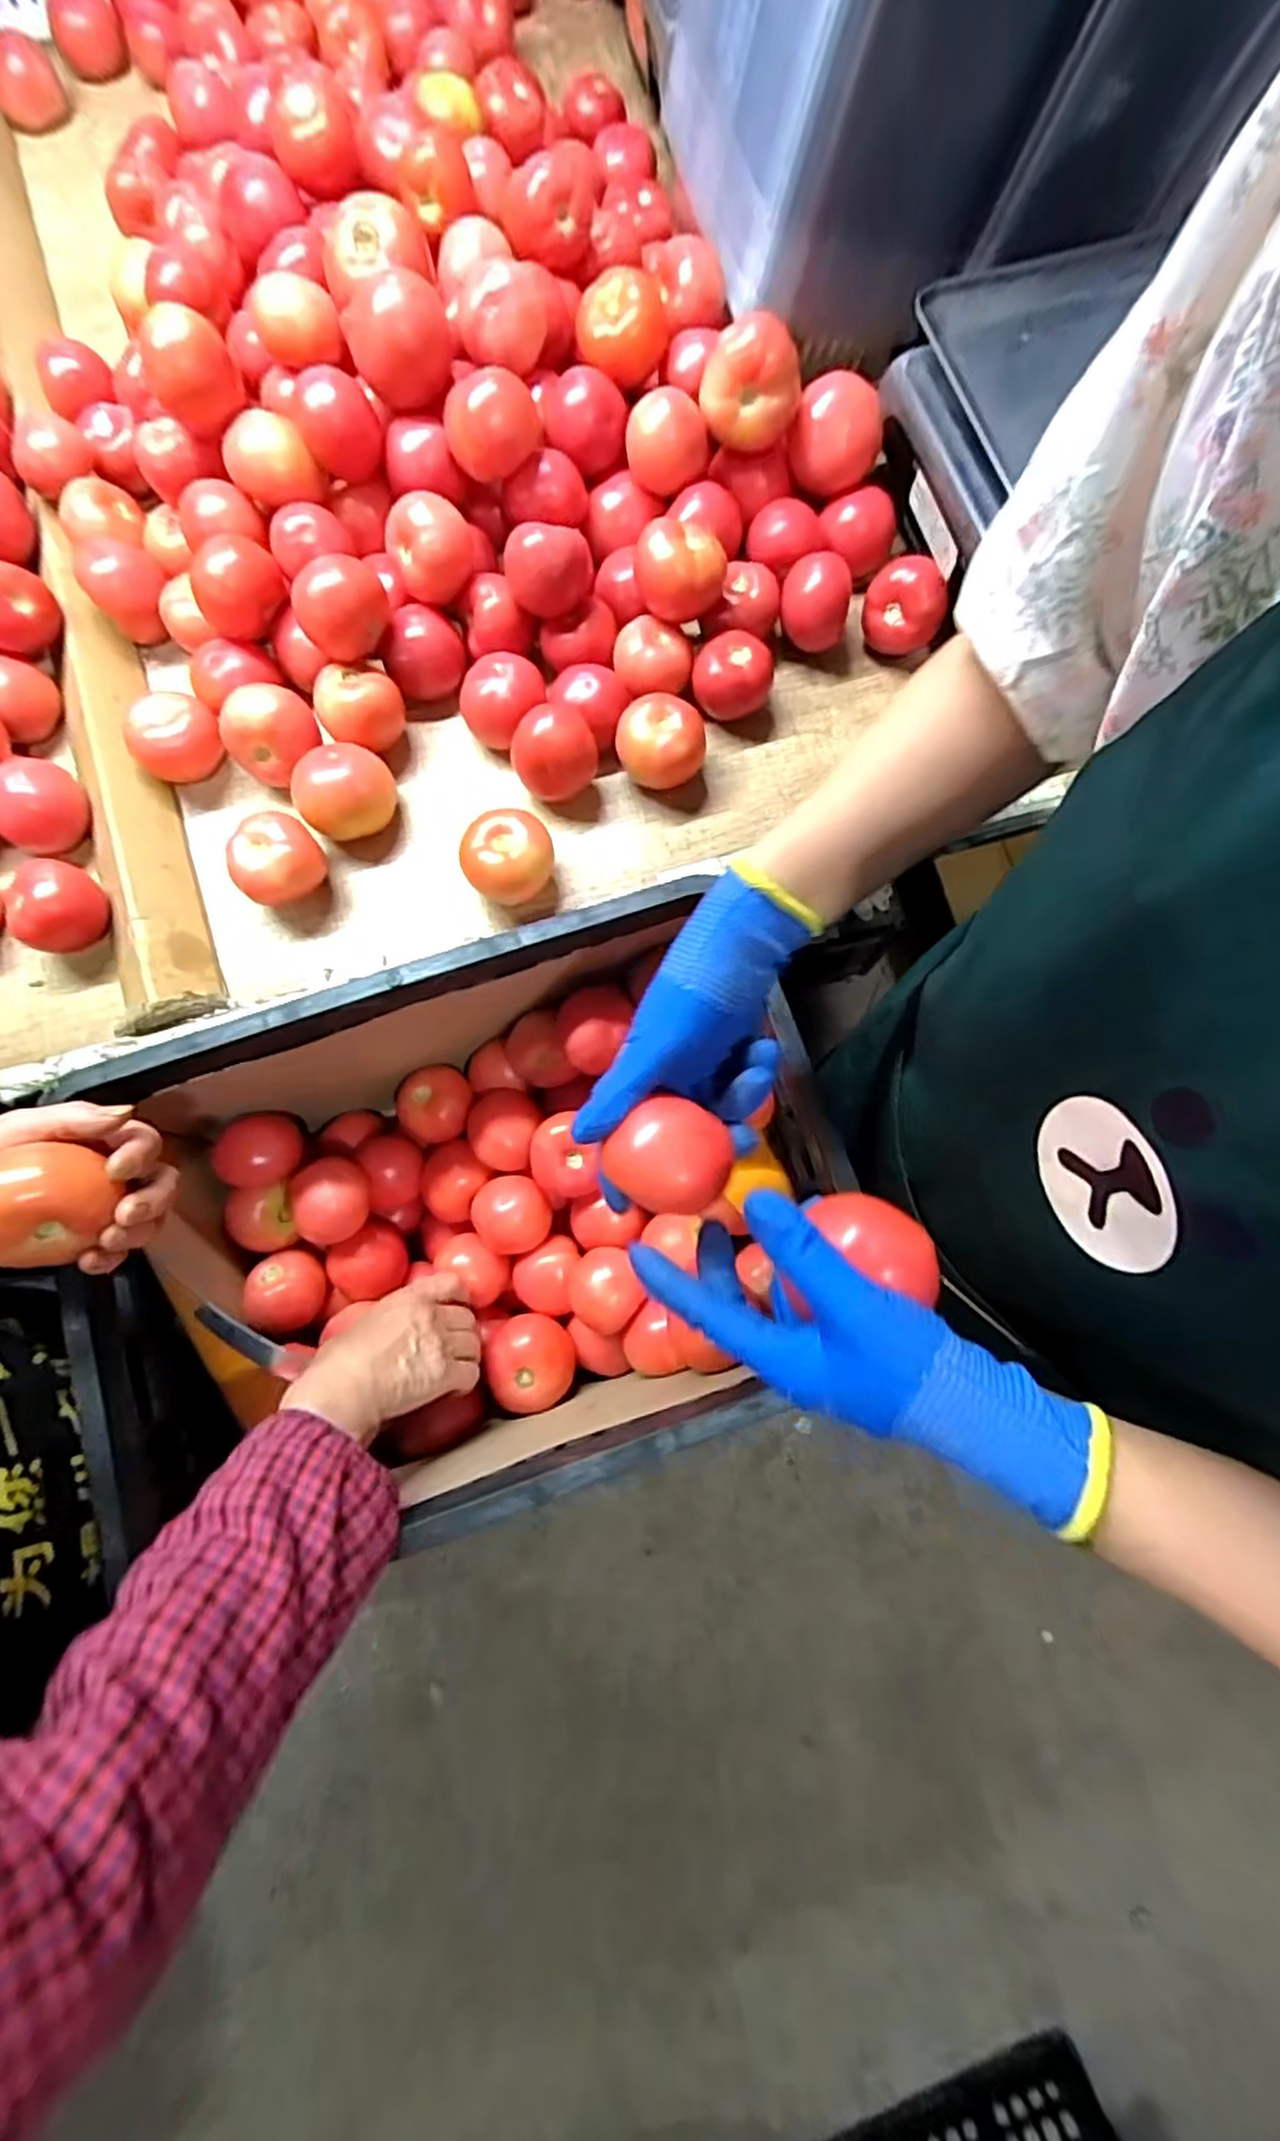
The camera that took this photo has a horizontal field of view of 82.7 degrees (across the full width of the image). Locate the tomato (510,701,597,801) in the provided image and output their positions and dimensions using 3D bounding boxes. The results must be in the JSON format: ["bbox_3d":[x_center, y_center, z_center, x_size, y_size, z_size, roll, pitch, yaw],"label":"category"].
[{"bbox_3d":[-0.065,-0.241,0.557,0.061,0.052,0.054,-5,78,0],"label":"tomato"}]

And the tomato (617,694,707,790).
[{"bbox_3d":[0.016,-0.249,0.564,0.065,0.050,0.058,4,78,2],"label":"tomato"}]

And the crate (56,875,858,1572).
[{"bbox_3d":[-0.116,0.107,0.533,0.435,0.202,0.343,-22,79,-4],"label":"crate"}]

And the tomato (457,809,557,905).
[{"bbox_3d":[-0.098,-0.157,0.548,0.065,0.053,0.062,0,78,1],"label":"tomato"}]

